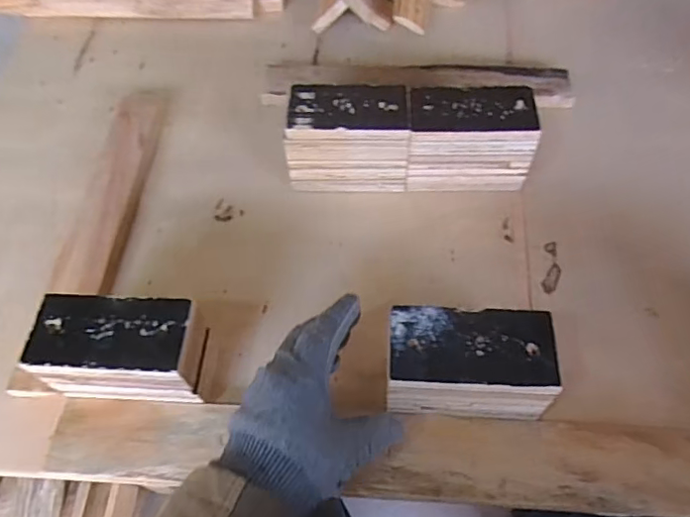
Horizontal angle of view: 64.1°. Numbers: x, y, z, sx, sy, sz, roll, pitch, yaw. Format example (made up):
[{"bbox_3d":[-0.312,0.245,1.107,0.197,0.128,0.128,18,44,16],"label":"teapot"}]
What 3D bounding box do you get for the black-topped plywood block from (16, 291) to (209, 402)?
[{"bbox_3d":[-0.171,0.075,0.435,0.125,0.080,0.064,2,60,5],"label":"black-topped plywood block"}]

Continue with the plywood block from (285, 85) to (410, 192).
[{"bbox_3d":[0.003,-0.114,0.543,0.118,0.091,0.062,1,60,4],"label":"plywood block"}]

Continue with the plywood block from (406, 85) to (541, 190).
[{"bbox_3d":[0.121,-0.116,0.542,0.115,0.087,0.060,1,60,4],"label":"plywood block"}]

